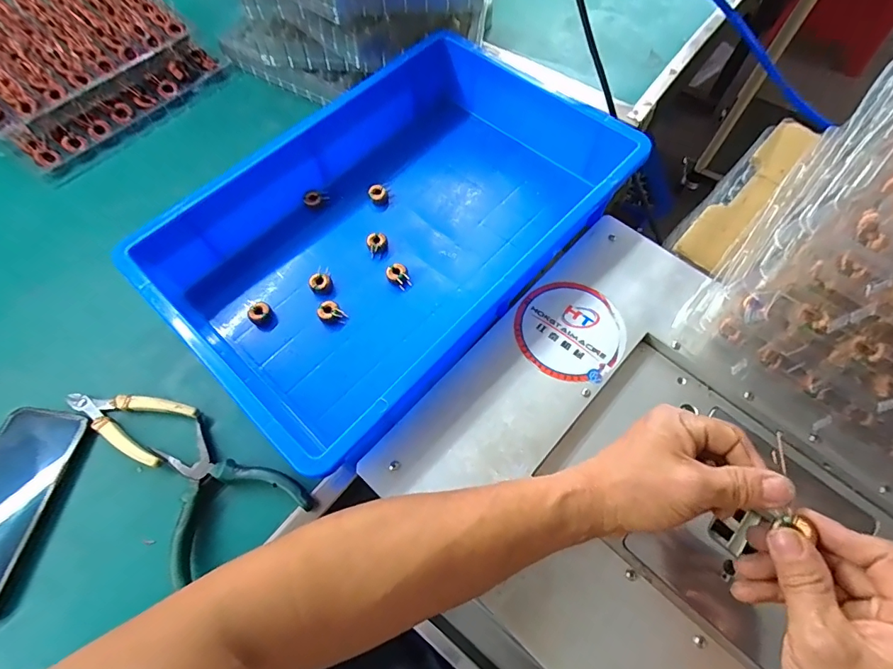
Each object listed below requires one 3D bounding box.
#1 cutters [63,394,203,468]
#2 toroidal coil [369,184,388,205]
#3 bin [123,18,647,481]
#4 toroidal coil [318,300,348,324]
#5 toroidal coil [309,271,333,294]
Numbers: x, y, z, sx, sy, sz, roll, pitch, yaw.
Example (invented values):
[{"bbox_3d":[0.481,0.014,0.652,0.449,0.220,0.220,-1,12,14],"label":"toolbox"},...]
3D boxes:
[{"bbox_3d":[-0.292,0.071,0.407,0.120,0.016,0.057,24,65,11],"label":"cutters"},{"bbox_3d":[-0.078,-0.162,0.513,0.020,0.018,0.017,-12,64,-6],"label":"toroidal coil"},{"bbox_3d":[-0.048,-0.111,0.462,0.289,0.093,0.437,40,70,18],"label":"bin"},{"bbox_3d":[-0.116,-0.021,0.448,0.026,0.012,0.021,37,69,16],"label":"toroidal coil"},{"bbox_3d":[-0.130,-0.054,0.463,0.022,0.010,0.023,0,63,0],"label":"toroidal coil"}]

